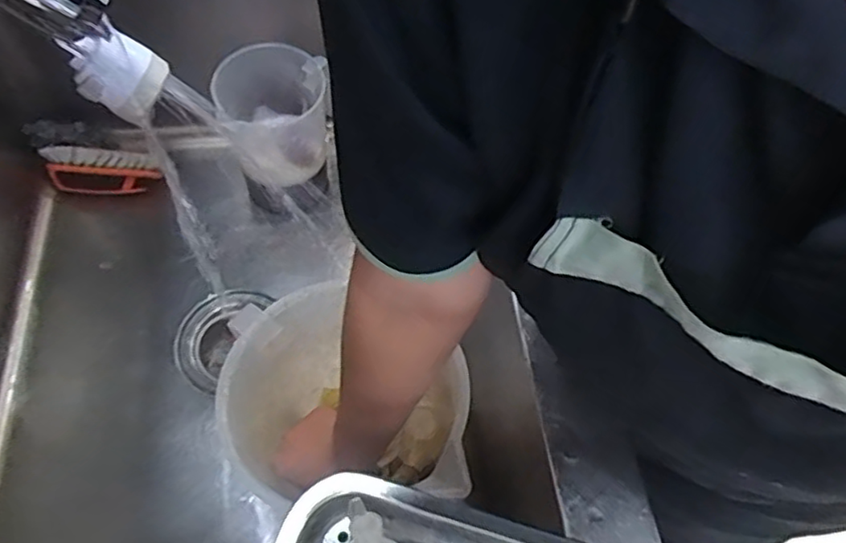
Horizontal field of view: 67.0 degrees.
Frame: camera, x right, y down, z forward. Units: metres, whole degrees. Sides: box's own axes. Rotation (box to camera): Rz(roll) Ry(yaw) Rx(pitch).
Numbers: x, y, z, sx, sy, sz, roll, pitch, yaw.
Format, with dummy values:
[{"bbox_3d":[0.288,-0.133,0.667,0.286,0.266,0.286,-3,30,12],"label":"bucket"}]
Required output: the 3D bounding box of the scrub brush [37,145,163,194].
[{"bbox_3d":[-0.447,-0.142,0.899,0.151,0.053,0.062,2,96,-3],"label":"scrub brush"}]

